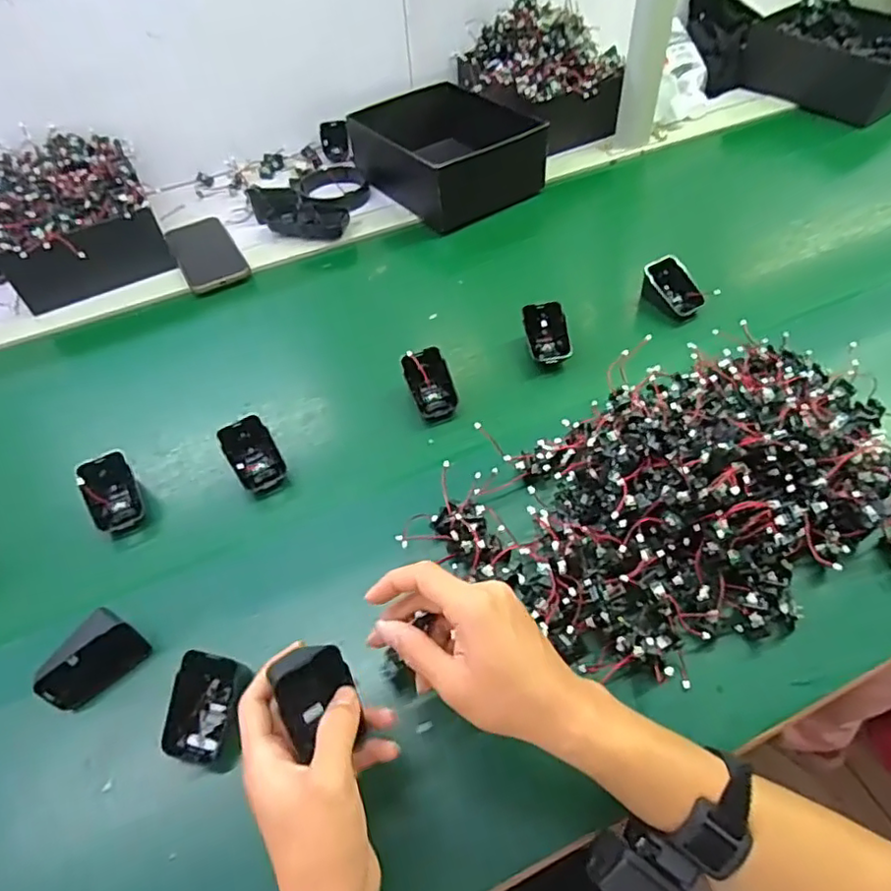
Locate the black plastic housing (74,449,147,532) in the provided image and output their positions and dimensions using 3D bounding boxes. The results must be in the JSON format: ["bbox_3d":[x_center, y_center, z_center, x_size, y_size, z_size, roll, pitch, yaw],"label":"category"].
[{"bbox_3d":[-0.294,0.043,0.533,0.045,0.041,0.061,-24,54,-13],"label":"black plastic housing"}]

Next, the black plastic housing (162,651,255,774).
[{"bbox_3d":[-0.166,0.182,0.417,0.044,0.044,0.069,7,53,10],"label":"black plastic housing"}]

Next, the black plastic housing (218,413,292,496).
[{"bbox_3d":[-0.174,0.011,0.552,0.042,0.041,0.061,-30,55,-18],"label":"black plastic housing"}]

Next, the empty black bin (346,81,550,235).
[{"bbox_3d":[0.014,-0.418,0.853,0.223,0.091,0.251,-28,55,-16],"label":"empty black bin"}]

